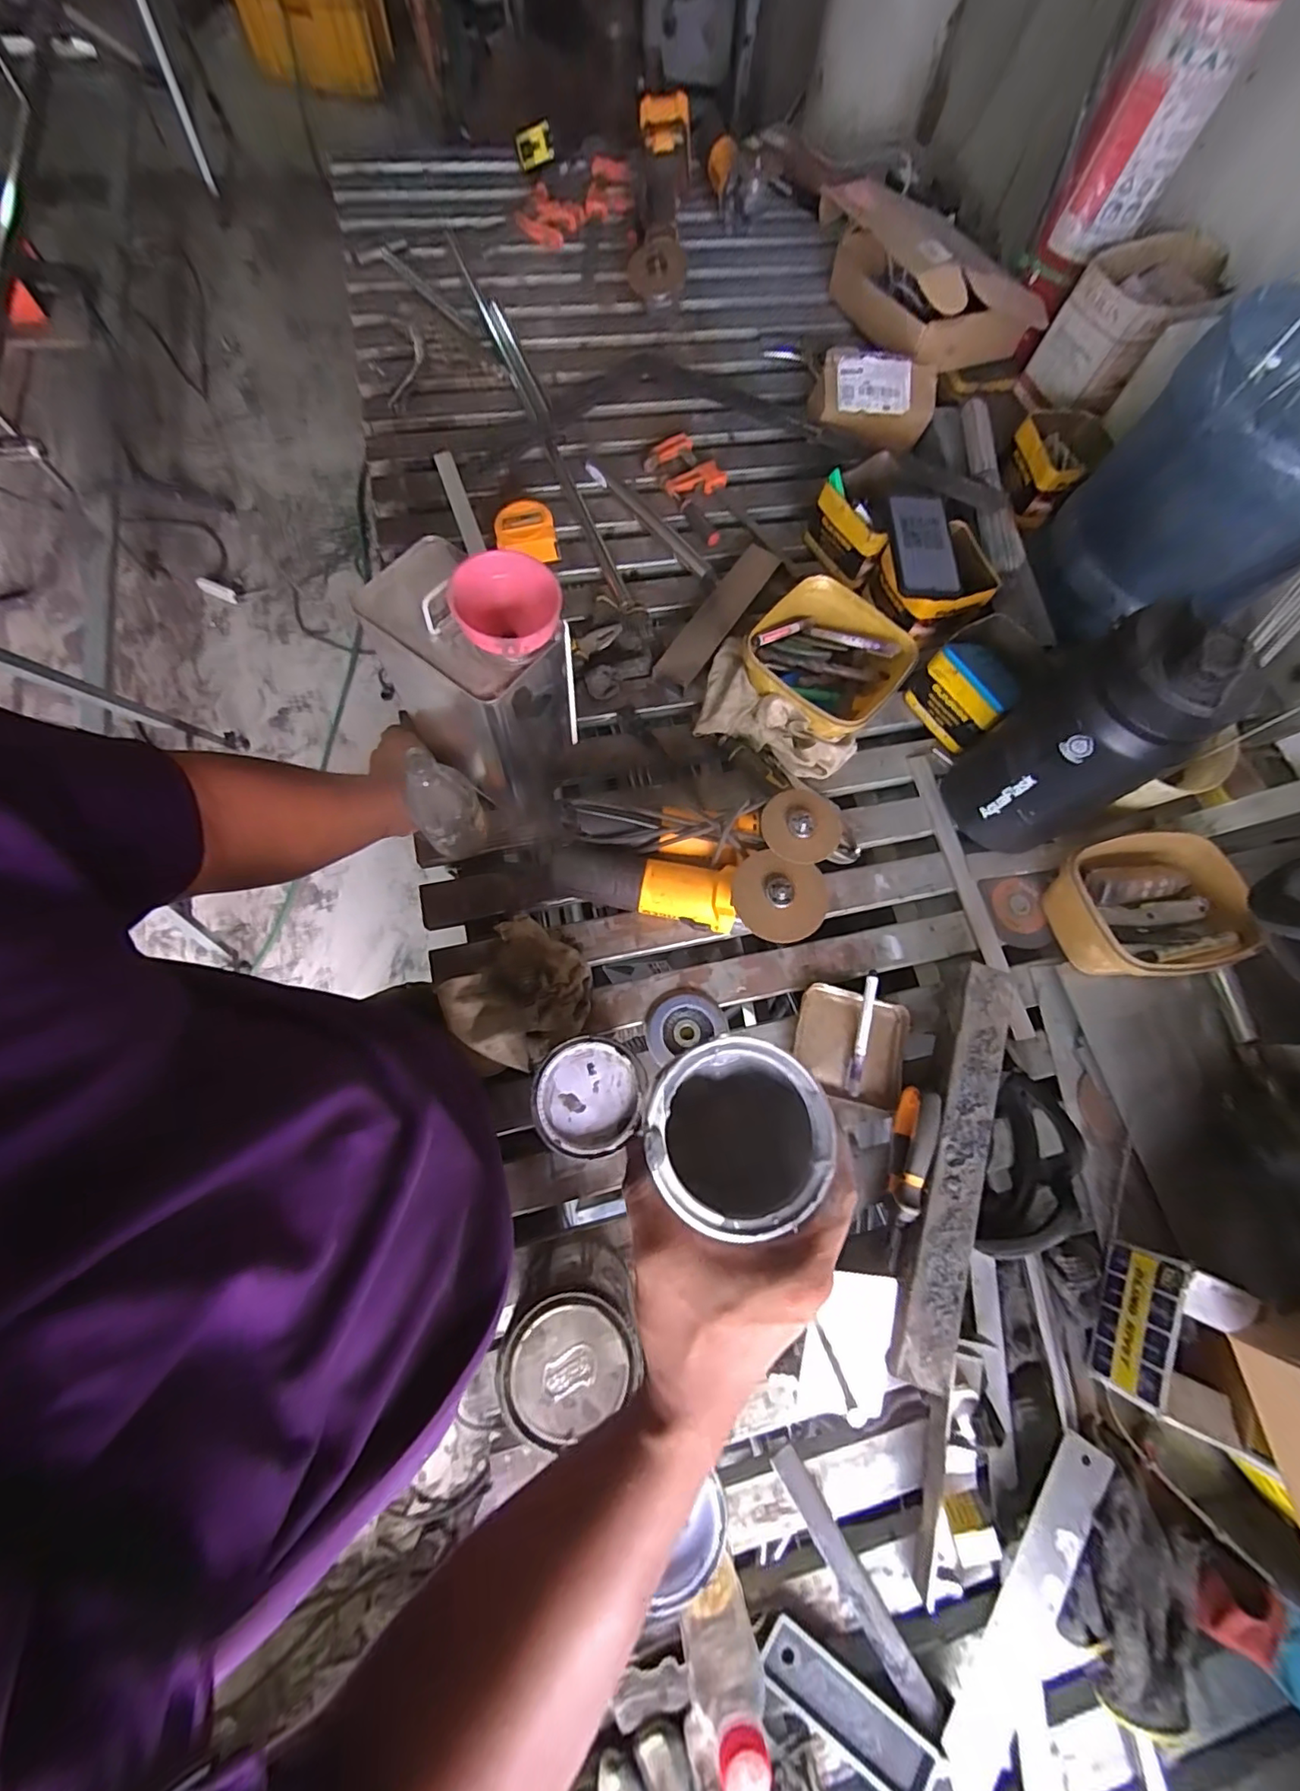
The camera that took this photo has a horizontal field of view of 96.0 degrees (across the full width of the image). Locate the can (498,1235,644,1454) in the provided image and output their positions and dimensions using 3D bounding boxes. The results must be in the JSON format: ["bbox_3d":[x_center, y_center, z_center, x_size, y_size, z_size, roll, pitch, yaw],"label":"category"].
[{"bbox_3d":[-0.063,0.358,0.486,0.100,0.135,0.094,-5,74,-7],"label":"can"}]

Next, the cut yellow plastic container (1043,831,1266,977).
[{"bbox_3d":[0.558,0.012,0.661,0.184,0.067,0.159,-8,74,-7],"label":"cut yellow plastic container"}]

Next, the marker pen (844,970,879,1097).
[{"bbox_3d":[0.230,0.148,0.631,0.014,0.017,0.132,16,73,0],"label":"marker pen"}]

